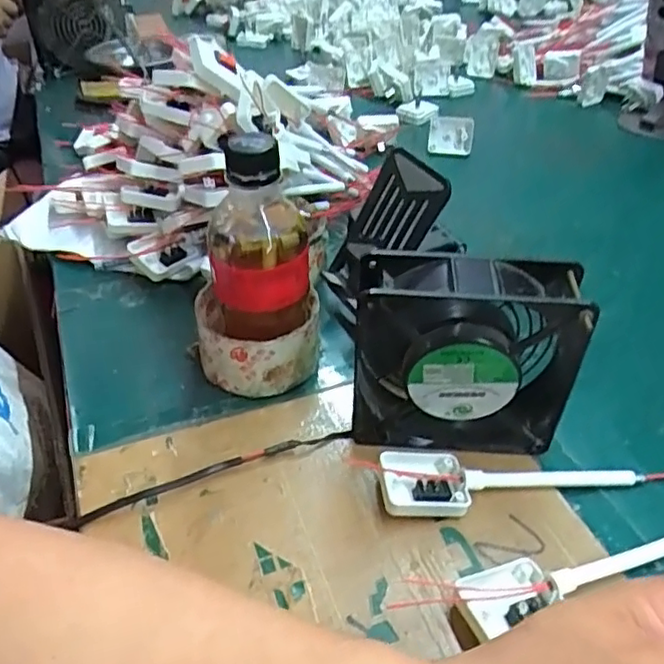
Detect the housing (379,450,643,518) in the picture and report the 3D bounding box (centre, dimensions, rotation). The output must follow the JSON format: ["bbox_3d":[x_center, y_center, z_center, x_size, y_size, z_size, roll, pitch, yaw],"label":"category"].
[{"bbox_3d":[0.103,0.083,0.358,0.152,0.021,0.040,-4,42,-4],"label":"housing"}]

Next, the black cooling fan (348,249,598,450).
[{"bbox_3d":[0.073,0.016,0.356,0.122,0.120,0.046,5,42,5],"label":"black cooling fan"}]

